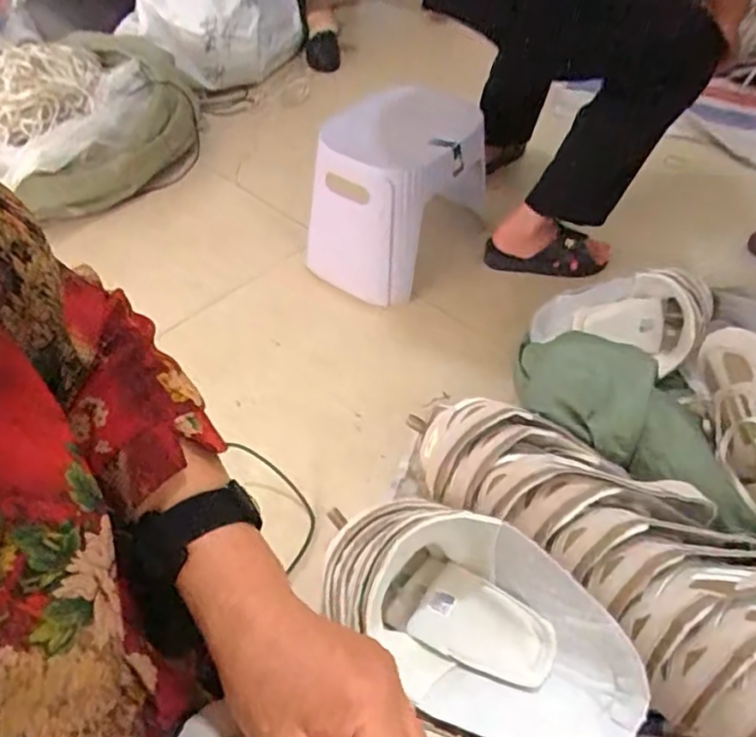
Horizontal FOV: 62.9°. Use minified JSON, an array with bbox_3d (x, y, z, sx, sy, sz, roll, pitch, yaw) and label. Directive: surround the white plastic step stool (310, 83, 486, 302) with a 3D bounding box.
[{"bbox_3d":[0.030,-0.302,1.078,0.228,0.258,0.271,23,53,20],"label":"white plastic step stool"}]

